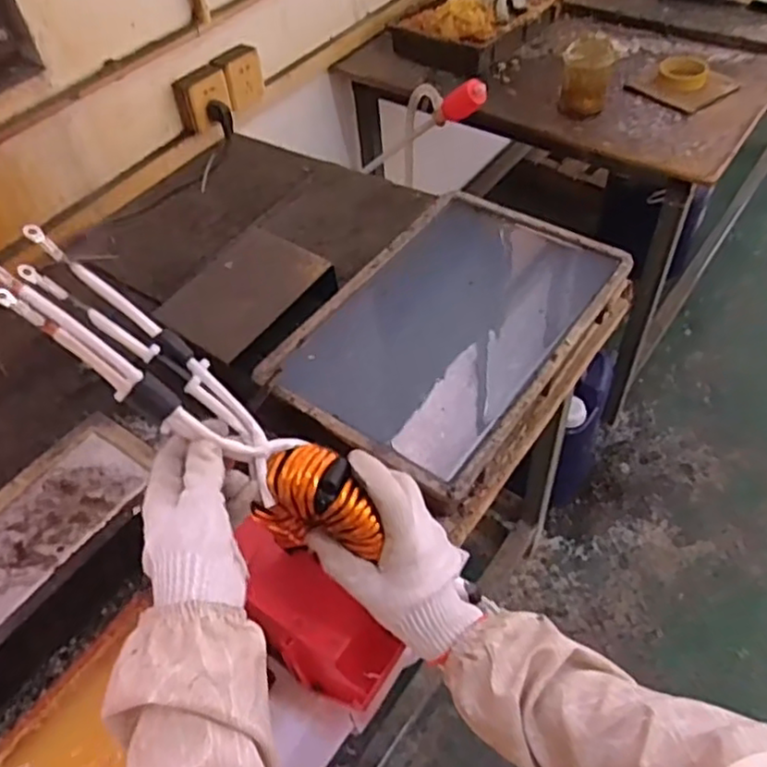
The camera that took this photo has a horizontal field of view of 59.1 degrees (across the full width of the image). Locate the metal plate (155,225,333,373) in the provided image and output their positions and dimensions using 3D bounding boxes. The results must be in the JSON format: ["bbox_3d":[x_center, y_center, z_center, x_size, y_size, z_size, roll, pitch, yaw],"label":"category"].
[{"bbox_3d":[-0.183,-0.115,0.904,0.151,0.050,0.205,29,59,27],"label":"metal plate"}]

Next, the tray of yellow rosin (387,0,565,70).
[{"bbox_3d":[0.216,-0.822,1.492,0.242,0.104,0.372,31,59,27],"label":"tray of yellow rosin"}]

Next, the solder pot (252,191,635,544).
[{"bbox_3d":[0.092,-0.055,0.874,0.302,0.103,0.447,27,58,25],"label":"solder pot"}]

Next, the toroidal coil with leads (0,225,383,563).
[{"bbox_3d":[-0.142,0.019,0.499,0.324,0.099,0.065,40,57,-8],"label":"toroidal coil with leads"}]

